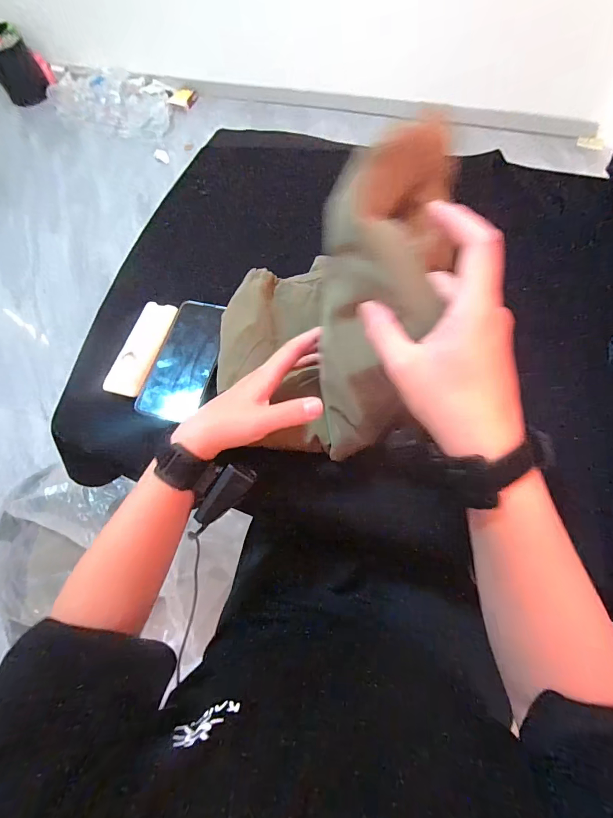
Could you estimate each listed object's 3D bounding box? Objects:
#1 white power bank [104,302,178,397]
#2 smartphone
[{"bbox_3d":[-0.207,-0.080,0.467,0.042,0.017,0.136,10,67,7],"label":"white power bank"},{"bbox_3d":[-0.151,-0.063,0.465,0.074,0.011,0.162,11,67,8],"label":"smartphone"}]

